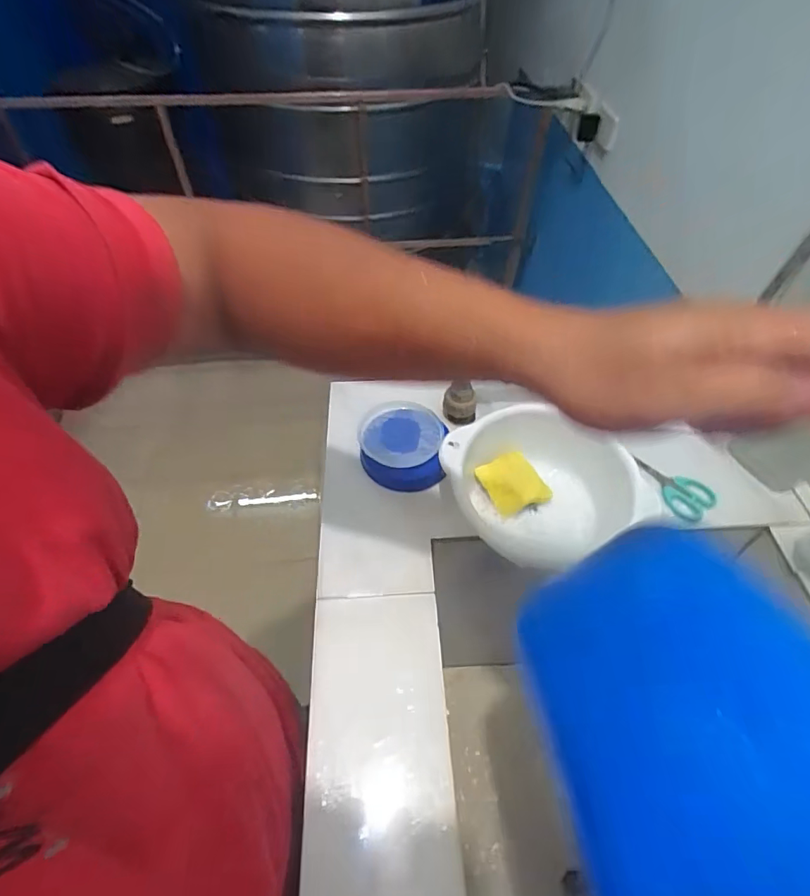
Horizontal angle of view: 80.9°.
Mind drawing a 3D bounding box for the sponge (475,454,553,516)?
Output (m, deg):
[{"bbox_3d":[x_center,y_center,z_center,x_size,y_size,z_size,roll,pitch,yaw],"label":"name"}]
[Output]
[{"bbox_3d":[0.128,0.043,0.573,0.062,0.018,0.071,-30,69,-1],"label":"sponge"}]

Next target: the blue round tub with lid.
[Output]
[{"bbox_3d":[-0.002,-0.007,0.618,0.114,0.039,0.129,-2,52,-2],"label":"blue round tub with lid"}]

